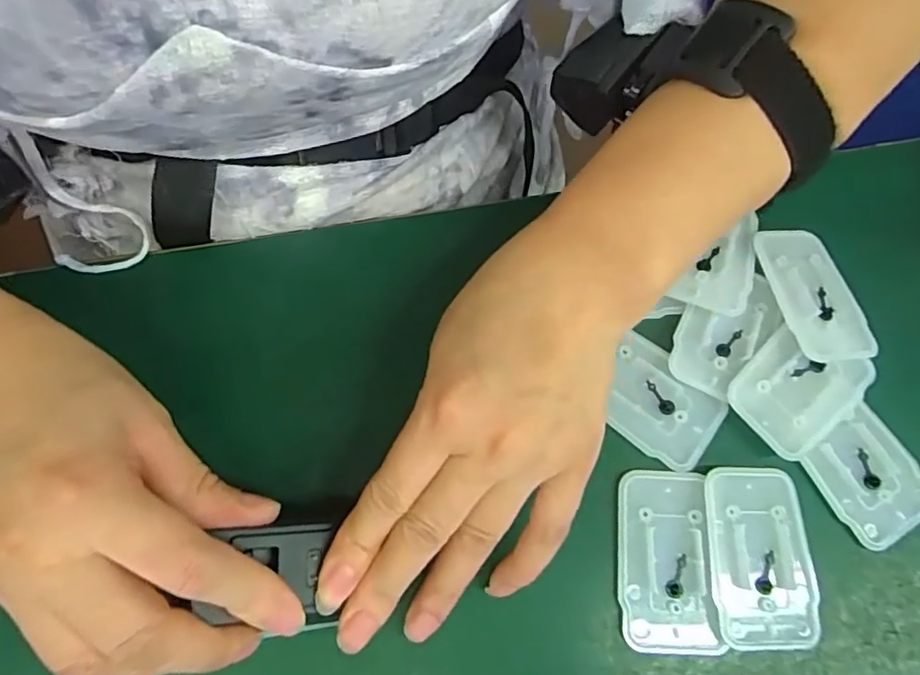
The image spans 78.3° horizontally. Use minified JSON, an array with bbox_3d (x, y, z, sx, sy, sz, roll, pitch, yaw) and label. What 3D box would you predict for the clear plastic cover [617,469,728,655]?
[{"bbox_3d":[0.084,0.090,0.231,0.037,0.004,0.069,1,73,-2],"label":"clear plastic cover"}]

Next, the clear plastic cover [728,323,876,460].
[{"bbox_3d":[0.150,0.022,0.249,0.059,0.006,0.043,-42,79,-13],"label":"clear plastic cover"}]

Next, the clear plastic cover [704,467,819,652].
[{"bbox_3d":[0.122,0.089,0.230,0.041,0.004,0.068,2,73,-2],"label":"clear plastic cover"}]

